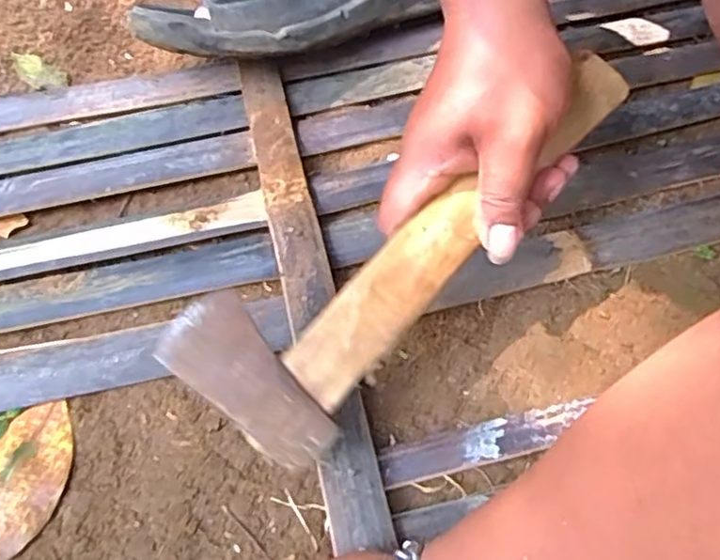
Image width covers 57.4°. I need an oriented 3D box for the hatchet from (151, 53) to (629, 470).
[{"bbox_3d":[0.033,-0.026,0.328,0.269,0.029,0.080,-41,64,-13],"label":"hatchet"}]

